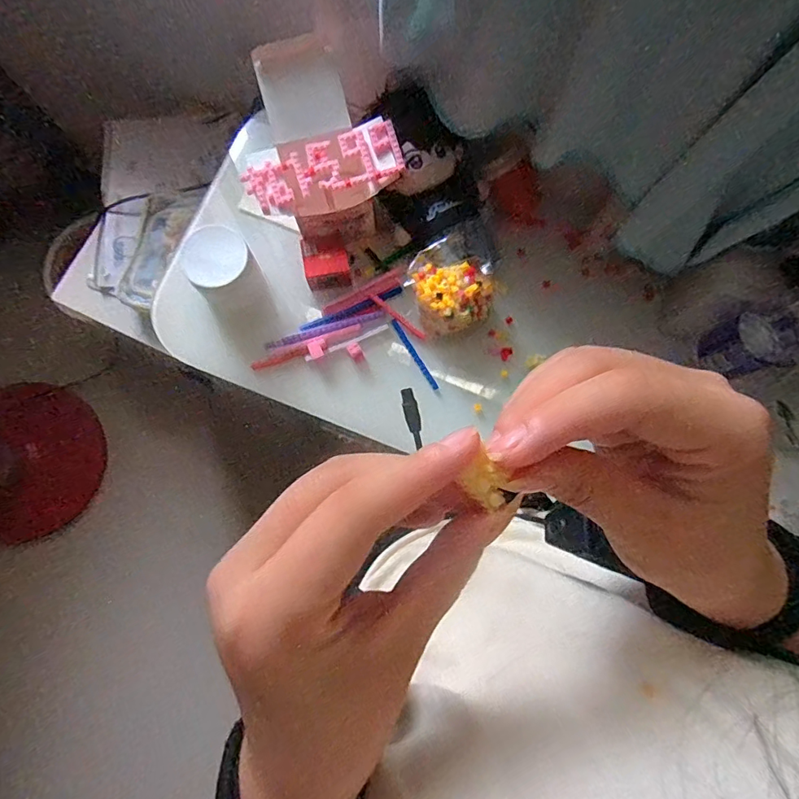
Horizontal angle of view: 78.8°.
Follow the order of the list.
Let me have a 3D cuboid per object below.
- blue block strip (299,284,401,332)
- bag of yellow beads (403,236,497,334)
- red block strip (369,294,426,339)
[{"bbox_3d":[-0.059,-0.112,0.605,0.134,0.005,0.011,-23,79,-6],"label":"blue block strip"},{"bbox_3d":[0.059,-0.133,0.581,0.100,0.068,0.105,-7,78,-3],"label":"bag of yellow beads"},{"bbox_3d":[-0.003,-0.104,0.606,0.088,0.009,0.011,41,80,7],"label":"red block strip"}]

